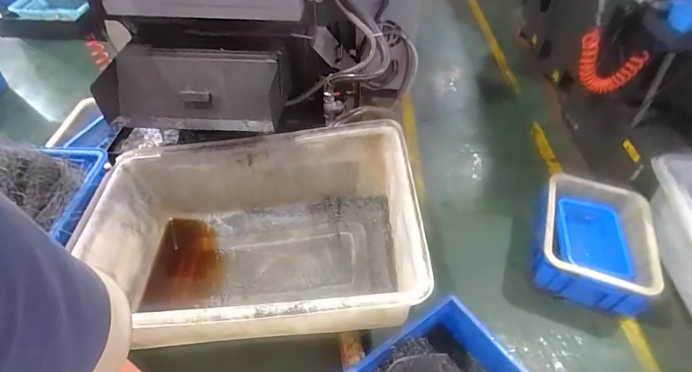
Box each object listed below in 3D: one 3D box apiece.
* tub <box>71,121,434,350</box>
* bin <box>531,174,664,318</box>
[{"bbox_3d":[-0.315,0.194,1.318,1.042,0.450,0.685,-1,47,-2],"label":"tub"},{"bbox_3d":[0.906,0.205,1.463,0.379,0.217,0.480,18,49,15],"label":"bin"}]

